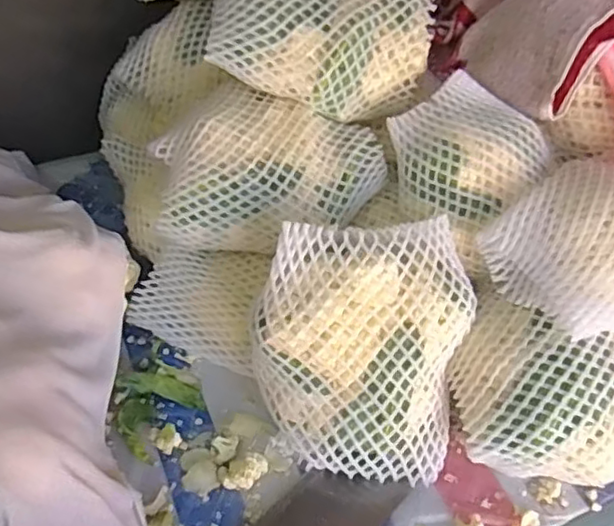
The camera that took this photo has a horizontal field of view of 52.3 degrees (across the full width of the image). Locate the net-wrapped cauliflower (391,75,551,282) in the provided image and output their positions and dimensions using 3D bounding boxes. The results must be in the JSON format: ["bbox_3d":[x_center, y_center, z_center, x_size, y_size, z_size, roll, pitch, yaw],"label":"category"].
[{"bbox_3d":[0.171,-0.100,0.657,0.136,0.115,0.152,-29,52,-28],"label":"net-wrapped cauliflower"}]

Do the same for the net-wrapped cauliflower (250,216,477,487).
[{"bbox_3d":[0.050,0.083,0.633,0.209,0.241,0.145,1,1,-4],"label":"net-wrapped cauliflower"}]

